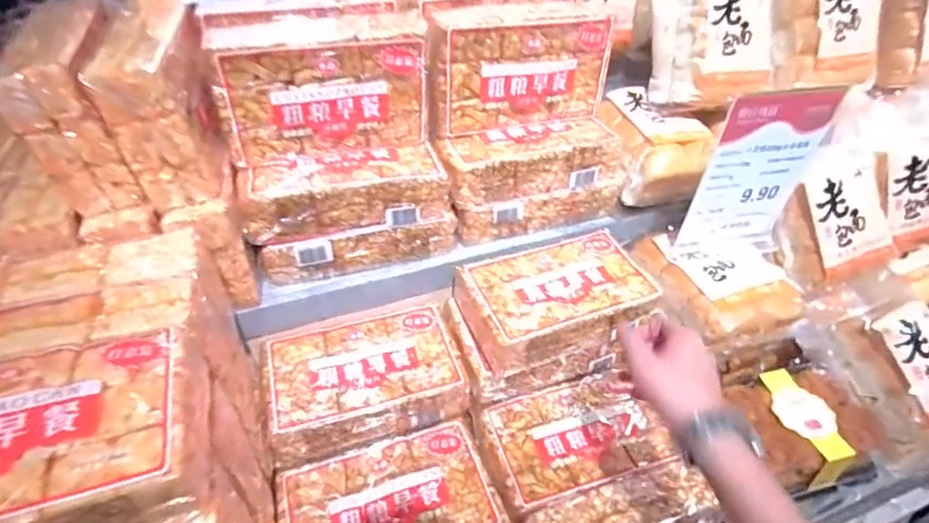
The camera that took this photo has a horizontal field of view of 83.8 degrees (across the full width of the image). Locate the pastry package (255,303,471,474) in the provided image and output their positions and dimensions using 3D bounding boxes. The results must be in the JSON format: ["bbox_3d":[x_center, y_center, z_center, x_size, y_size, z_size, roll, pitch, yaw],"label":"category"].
[{"bbox_3d":[-0.123,0.143,0.650,0.232,0.061,0.145,-12,45,-15],"label":"pastry package"}]

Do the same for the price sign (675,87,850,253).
[{"bbox_3d":[0.352,-0.101,0.621,0.146,0.207,0.012,-7,42,-12],"label":"price sign"}]

